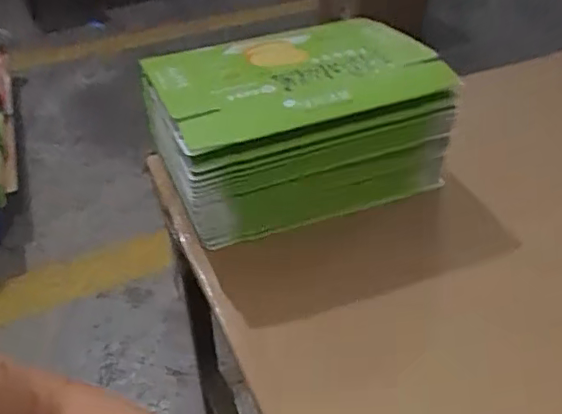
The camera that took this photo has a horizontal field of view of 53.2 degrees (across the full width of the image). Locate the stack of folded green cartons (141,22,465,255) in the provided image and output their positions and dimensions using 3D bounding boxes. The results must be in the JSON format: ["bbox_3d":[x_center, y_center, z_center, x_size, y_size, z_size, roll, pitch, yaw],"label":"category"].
[{"bbox_3d":[0.013,-0.092,0.634,0.287,0.150,0.202,-17,43,-17],"label":"stack of folded green cartons"}]

